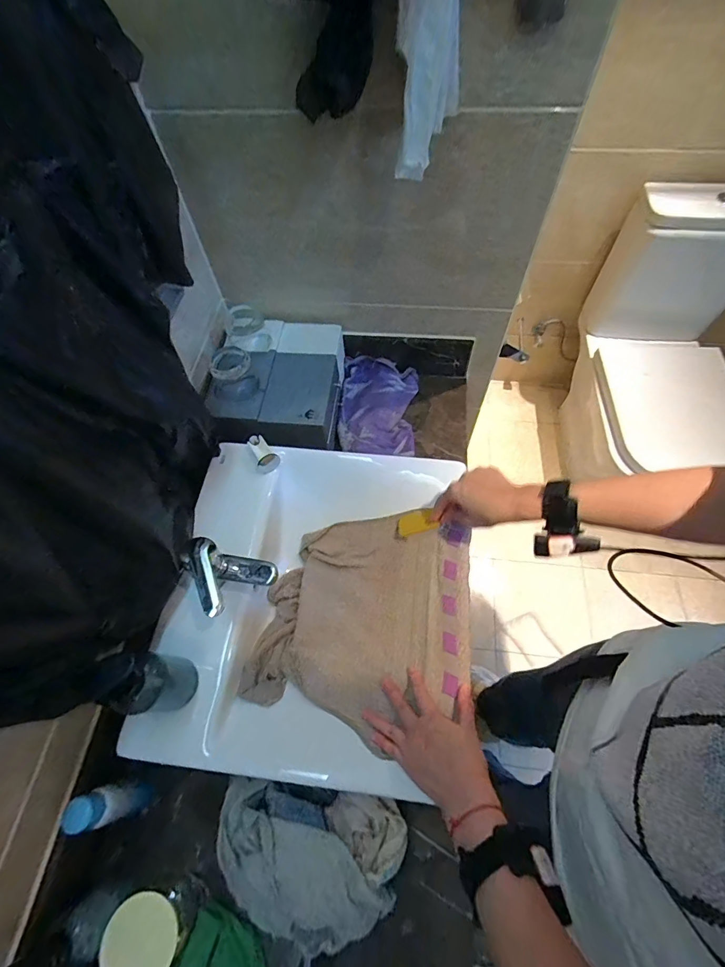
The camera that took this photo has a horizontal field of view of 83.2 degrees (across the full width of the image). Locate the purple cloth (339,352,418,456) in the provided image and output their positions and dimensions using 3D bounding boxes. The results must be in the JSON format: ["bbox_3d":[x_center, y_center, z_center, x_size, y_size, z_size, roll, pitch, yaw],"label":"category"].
[{"bbox_3d":[0.034,-0.162,0.875,0.162,0.043,0.239,4,63,5],"label":"purple cloth"}]

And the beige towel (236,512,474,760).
[{"bbox_3d":[-0.001,0.184,0.617,0.299,0.085,0.294,5,63,5],"label":"beige towel"}]

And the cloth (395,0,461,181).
[{"bbox_3d":[0.074,-0.455,0.454,0.069,0.180,0.076,8,63,6],"label":"cloth"}]

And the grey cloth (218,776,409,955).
[{"bbox_3d":[-0.071,0.485,0.525,0.245,0.089,0.153,3,63,4],"label":"grey cloth"}]

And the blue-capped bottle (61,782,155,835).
[{"bbox_3d":[-0.326,0.419,0.537,0.047,0.126,0.043,-15,63,-5],"label":"blue-capped bottle"}]

